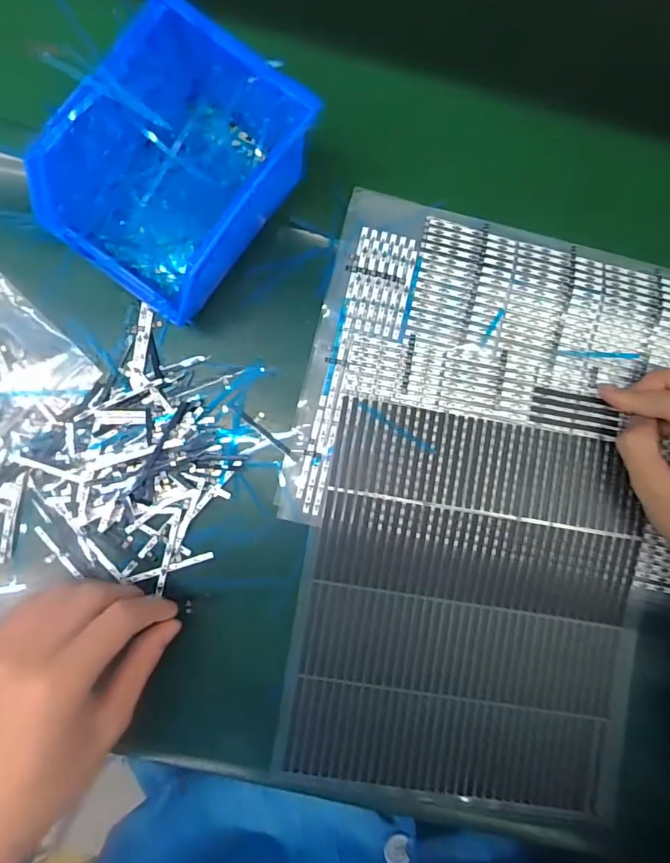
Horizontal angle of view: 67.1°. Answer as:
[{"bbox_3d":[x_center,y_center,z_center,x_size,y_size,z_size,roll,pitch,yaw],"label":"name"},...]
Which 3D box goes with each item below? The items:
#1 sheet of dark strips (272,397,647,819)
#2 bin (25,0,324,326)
[{"bbox_3d":[0.090,0.118,0.339,0.218,0.009,0.248,10,91,-2],"label":"sheet of dark strips"},{"bbox_3d":[-0.094,-0.152,0.299,0.109,0.066,0.142,38,89,-2],"label":"bin"}]

